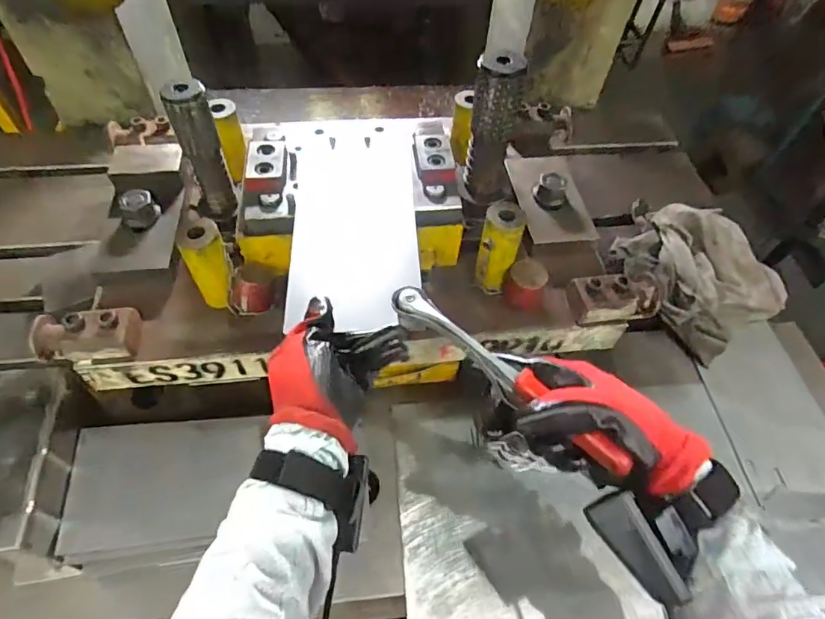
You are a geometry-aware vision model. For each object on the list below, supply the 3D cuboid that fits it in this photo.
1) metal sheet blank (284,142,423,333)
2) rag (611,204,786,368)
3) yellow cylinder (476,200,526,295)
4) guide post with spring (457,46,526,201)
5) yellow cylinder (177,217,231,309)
[{"bbox_3d":[-0.057,-0.086,0.506,0.120,0.007,0.244,-3,54,-5],"label":"metal sheet blank"},{"bbox_3d":[0.410,-0.064,0.715,0.179,0.071,0.226,-18,56,-15],"label":"rag"},{"bbox_3d":[0.092,-0.062,0.541,0.038,0.102,0.038,15,54,9],"label":"yellow cylinder"},{"bbox_3d":[0.086,-0.182,0.533,0.054,0.157,0.043,-6,54,-6],"label":"guide post with spring"},{"bbox_3d":[-0.202,-0.044,0.505,0.039,0.086,0.038,-22,57,-17],"label":"yellow cylinder"}]

